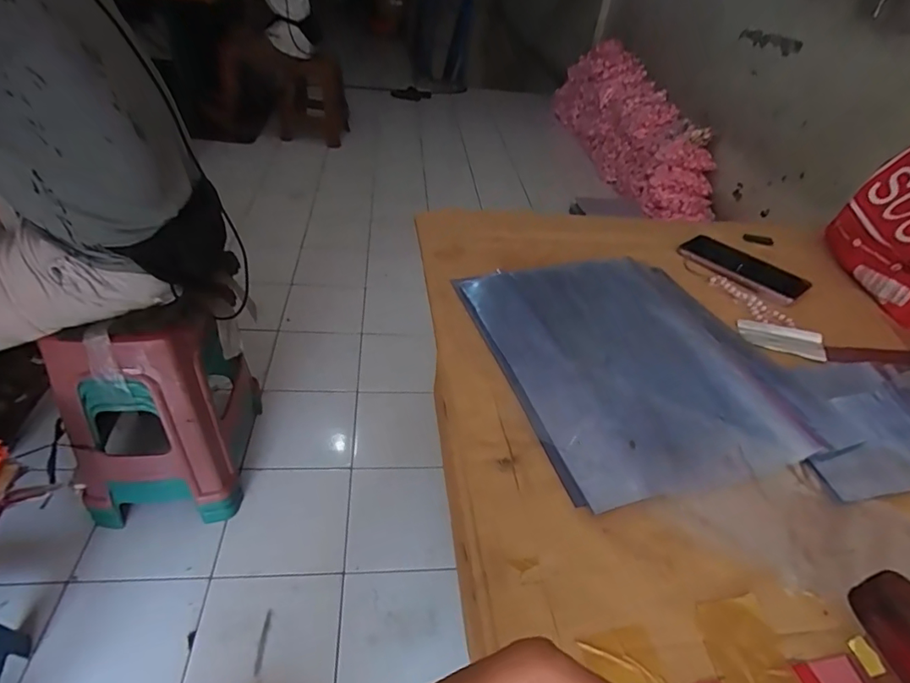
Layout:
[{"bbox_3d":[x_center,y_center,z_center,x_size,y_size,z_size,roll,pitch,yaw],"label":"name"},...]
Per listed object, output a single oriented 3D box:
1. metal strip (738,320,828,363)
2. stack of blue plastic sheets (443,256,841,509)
[{"bbox_3d":[0.375,-0.005,0.581,0.091,0.010,0.047,23,42,17],"label":"metal strip"},{"bbox_3d":[0.179,0.007,0.519,0.274,0.020,0.312,-9,43,-16],"label":"stack of blue plastic sheets"}]

